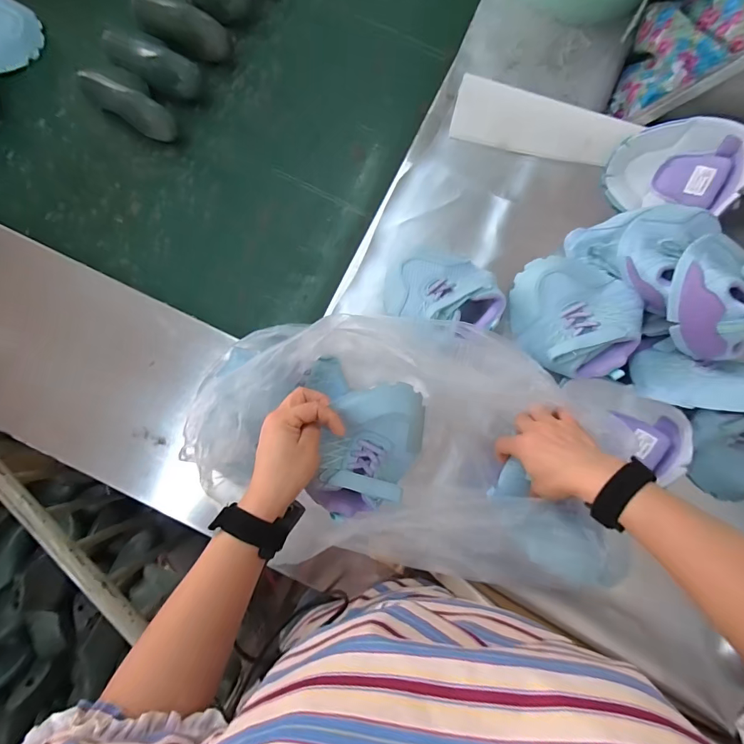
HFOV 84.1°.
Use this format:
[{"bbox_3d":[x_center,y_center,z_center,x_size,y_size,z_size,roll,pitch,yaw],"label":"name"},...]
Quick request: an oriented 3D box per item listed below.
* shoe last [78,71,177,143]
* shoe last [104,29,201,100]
[{"bbox_3d":[-0.370,-0.405,0.611,0.132,0.055,0.054,34,82,7],"label":"shoe last"},{"bbox_3d":[-0.324,-0.463,0.625,0.140,0.043,0.056,21,81,-10],"label":"shoe last"}]

